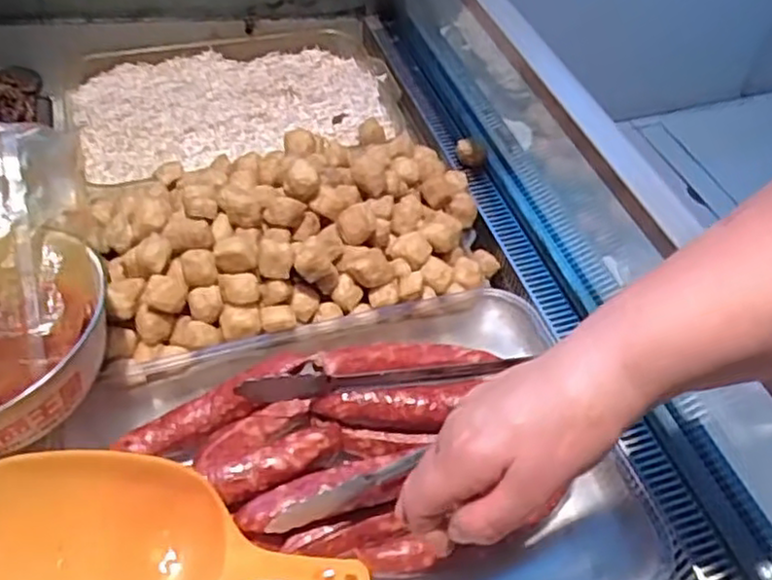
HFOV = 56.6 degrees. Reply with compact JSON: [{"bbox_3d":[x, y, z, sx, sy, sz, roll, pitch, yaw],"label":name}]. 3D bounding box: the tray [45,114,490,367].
[{"bbox_3d":[-0.095,-0.075,0.689,0.372,0.077,0.269,-21,53,-20],"label":"tray"}]

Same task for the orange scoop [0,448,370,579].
[{"bbox_3d":[-0.147,0.182,0.490,0.283,0.063,0.112,17,47,-22],"label":"orange scoop"}]

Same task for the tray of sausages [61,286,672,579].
[{"bbox_3d":[-0.029,0.152,0.567,0.422,0.082,0.289,-12,50,-13],"label":"tray of sausages"}]

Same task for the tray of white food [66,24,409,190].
[{"bbox_3d":[-0.180,-0.231,0.877,0.387,0.038,0.232,-14,50,-15],"label":"tray of white food"}]

